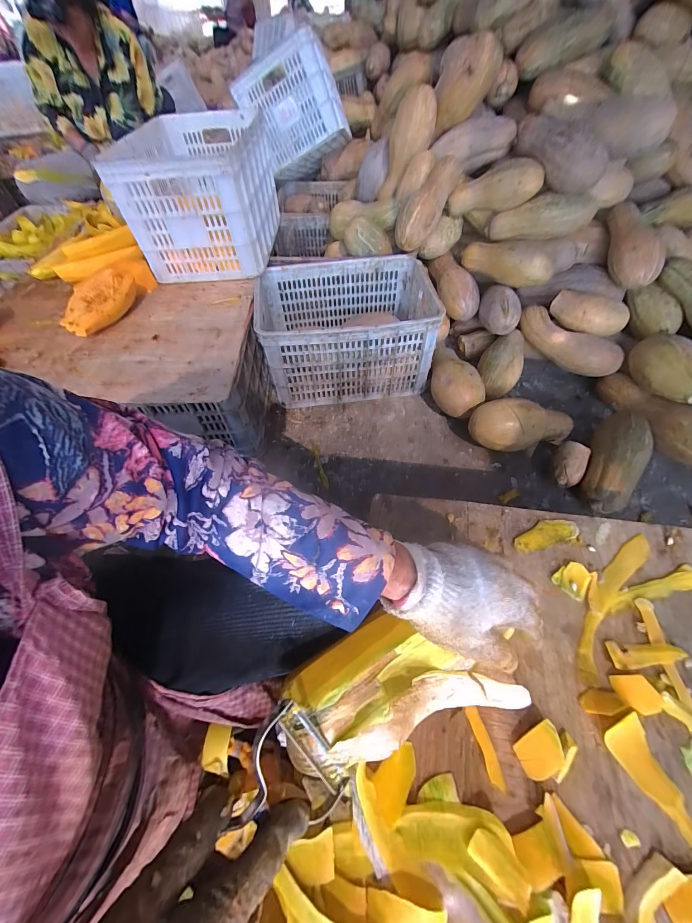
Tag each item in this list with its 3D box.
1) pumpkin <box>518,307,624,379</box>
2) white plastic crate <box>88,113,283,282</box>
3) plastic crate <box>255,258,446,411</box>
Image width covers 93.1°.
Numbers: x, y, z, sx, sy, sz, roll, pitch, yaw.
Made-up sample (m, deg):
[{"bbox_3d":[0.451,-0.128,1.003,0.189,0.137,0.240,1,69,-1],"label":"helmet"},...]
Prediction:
[{"bbox_3d":[0.675,-0.355,1.005,0.306,0.116,0.097,31,62,21],"label":"pumpkin"},{"bbox_3d":[-0.402,-0.789,0.973,0.342,0.262,0.475,-4,56,0],"label":"white plastic crate"},{"bbox_3d":[0.004,-0.415,1.045,0.494,0.275,0.355,-6,56,-1],"label":"plastic crate"}]

